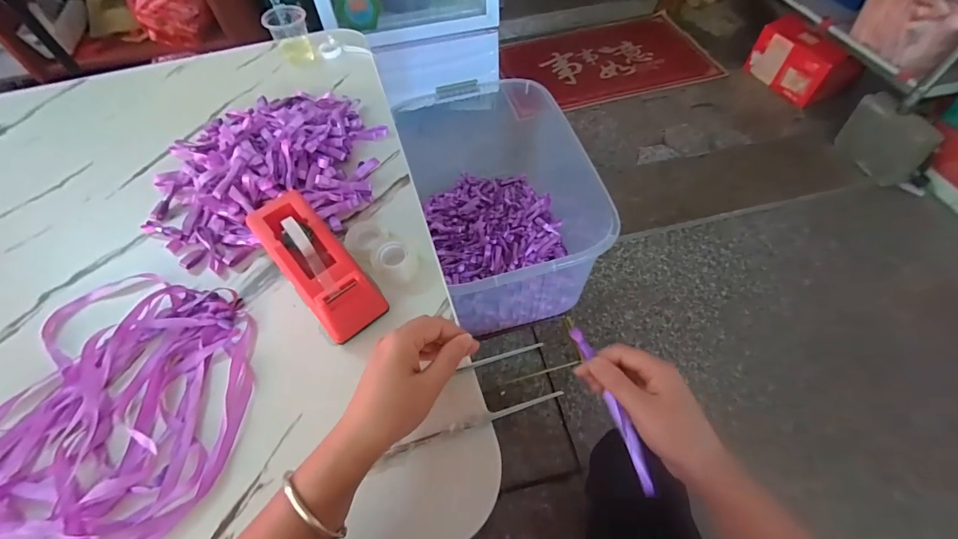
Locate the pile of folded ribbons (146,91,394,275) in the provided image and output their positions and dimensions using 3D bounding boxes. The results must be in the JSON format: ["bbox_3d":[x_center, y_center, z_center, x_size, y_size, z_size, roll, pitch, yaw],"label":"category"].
[{"bbox_3d":[-0.268,-0.139,0.509,0.265,0.058,0.288,-1,56,2],"label":"pile of folded ribbons"}]

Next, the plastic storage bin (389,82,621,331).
[{"bbox_3d":[0.059,-0.117,0.802,0.300,0.233,0.436,-15,56,-8],"label":"plastic storage bin"}]

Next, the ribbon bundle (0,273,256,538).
[{"bbox_3d":[-0.323,0.113,0.368,0.229,0.020,0.227,6,56,6],"label":"ribbon bundle"}]

